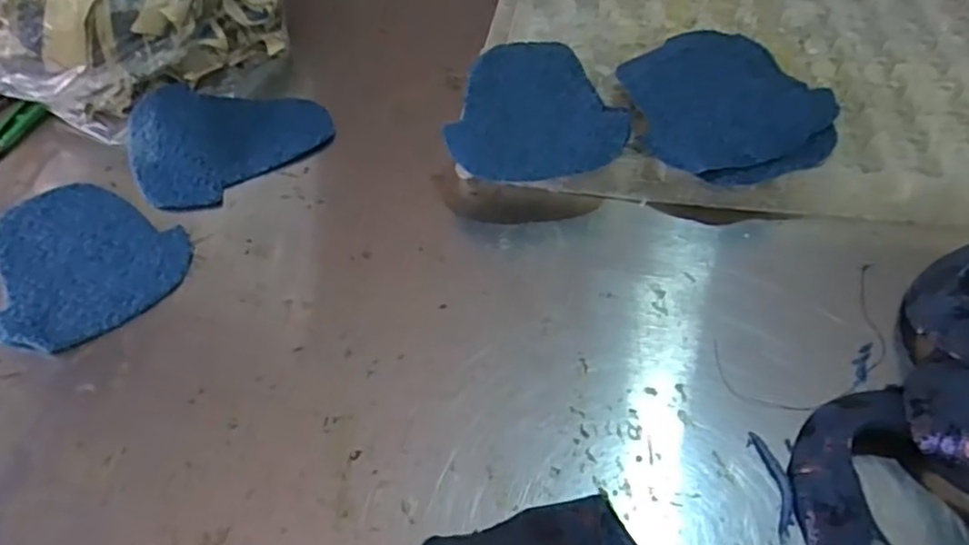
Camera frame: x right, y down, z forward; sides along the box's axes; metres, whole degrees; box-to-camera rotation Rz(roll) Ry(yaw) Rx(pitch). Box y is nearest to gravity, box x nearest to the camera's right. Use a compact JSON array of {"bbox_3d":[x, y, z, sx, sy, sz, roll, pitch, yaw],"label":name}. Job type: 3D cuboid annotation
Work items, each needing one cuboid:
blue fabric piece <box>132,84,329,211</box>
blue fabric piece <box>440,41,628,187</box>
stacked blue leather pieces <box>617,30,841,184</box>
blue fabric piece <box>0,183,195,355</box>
[{"bbox_3d":[-0.205,-0.115,0.534,0.148,0.025,0.115,-26,54,-16],"label":"blue fabric piece"},{"bbox_3d":[0.028,-0.125,0.501,0.122,0.012,0.158,-14,51,-7],"label":"blue fabric piece"},{"bbox_3d":[0.174,-0.128,0.498,0.148,0.011,0.162,-1,48,1],"label":"stacked blue leather pieces"},{"bbox_3d":[-0.275,-0.016,0.472,0.123,0.004,0.157,-20,51,-13],"label":"blue fabric piece"}]

